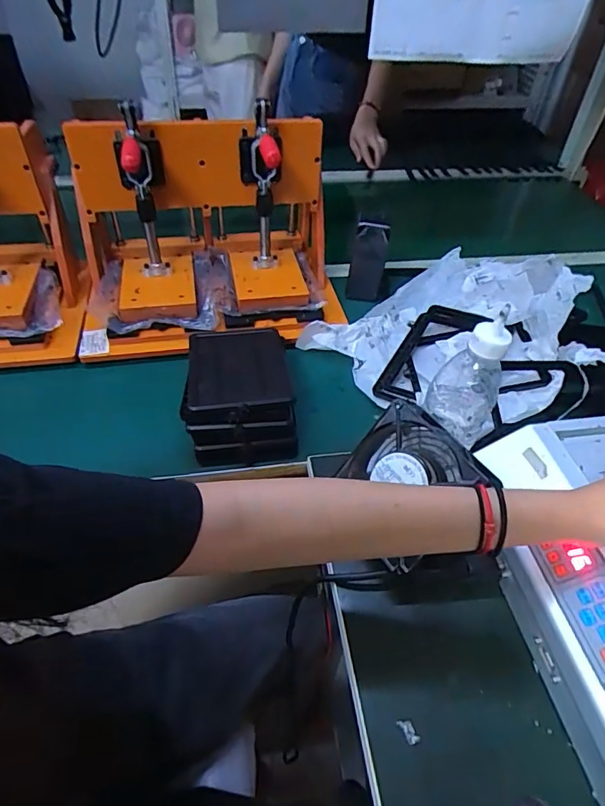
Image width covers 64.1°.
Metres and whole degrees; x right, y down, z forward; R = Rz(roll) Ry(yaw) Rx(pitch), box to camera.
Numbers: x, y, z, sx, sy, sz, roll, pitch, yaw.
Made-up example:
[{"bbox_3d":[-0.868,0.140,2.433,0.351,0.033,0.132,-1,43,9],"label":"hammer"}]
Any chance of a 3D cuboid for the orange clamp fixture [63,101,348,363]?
[{"bbox_3d":[-0.133,-0.243,0.675,0.360,0.237,0.239,-6,46,-9],"label":"orange clamp fixture"}]

